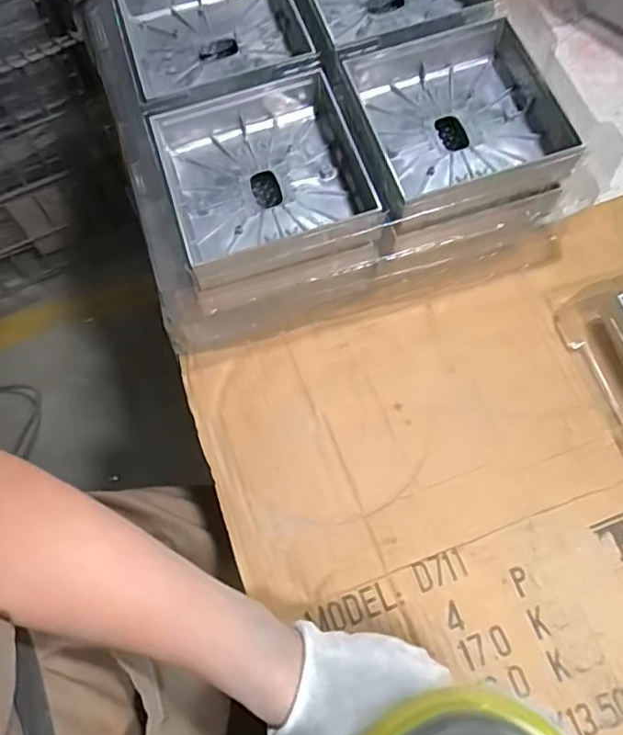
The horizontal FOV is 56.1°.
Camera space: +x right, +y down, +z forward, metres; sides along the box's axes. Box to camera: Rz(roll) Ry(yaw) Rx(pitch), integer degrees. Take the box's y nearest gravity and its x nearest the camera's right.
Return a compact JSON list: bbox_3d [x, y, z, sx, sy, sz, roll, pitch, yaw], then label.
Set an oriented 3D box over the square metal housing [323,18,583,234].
[{"bbox_3d":[0.108,-0.182,0.439,0.155,0.046,0.150,-17,70,-4],"label":"square metal housing"}]

